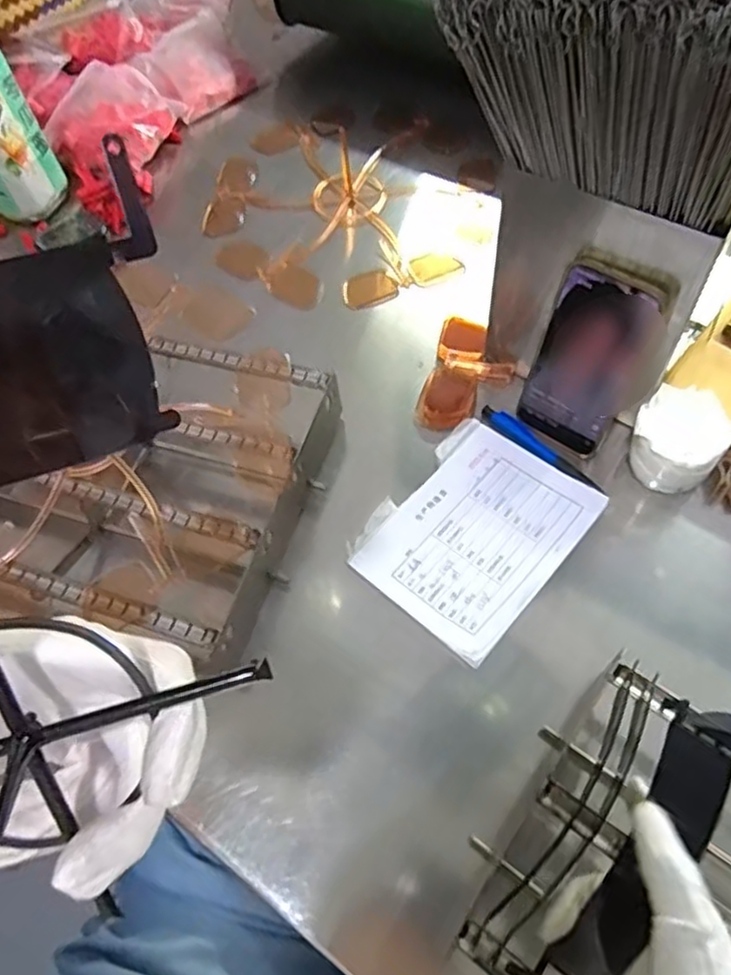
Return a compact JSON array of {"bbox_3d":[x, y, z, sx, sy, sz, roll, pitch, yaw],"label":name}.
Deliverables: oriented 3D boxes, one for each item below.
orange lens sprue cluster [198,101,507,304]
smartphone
[{"bbox_3d":[-0.017,-0.316,0.773,0.310,0.035,0.330,3,61,6],"label":"orange lens sprue cluster"},{"bbox_3d":[0.168,-0.094,0.530,0.073,0.152,0.009,33,51,18],"label":"smartphone"}]

